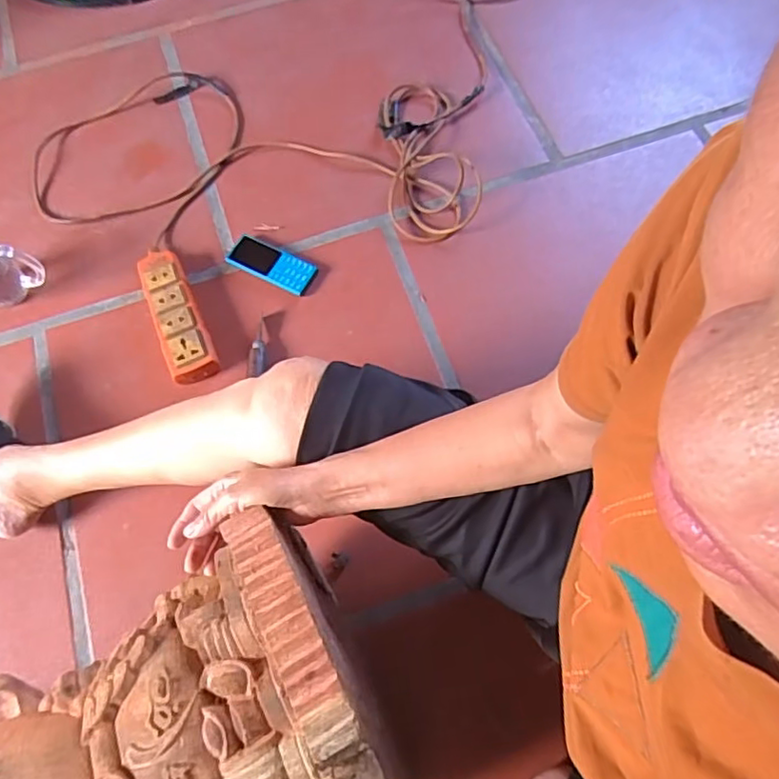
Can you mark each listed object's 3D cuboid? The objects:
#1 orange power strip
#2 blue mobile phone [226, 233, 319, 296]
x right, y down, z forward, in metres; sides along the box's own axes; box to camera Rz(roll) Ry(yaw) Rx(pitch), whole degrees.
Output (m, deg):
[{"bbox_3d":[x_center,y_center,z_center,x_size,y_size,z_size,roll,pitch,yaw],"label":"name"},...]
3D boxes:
[{"bbox_3d":[-0.290,-0.100,0.826,0.062,0.041,0.201,-23,68,-7],"label":"orange power strip"},{"bbox_3d":[-0.166,-0.178,0.862,0.126,0.016,0.055,27,71,12],"label":"blue mobile phone"}]

